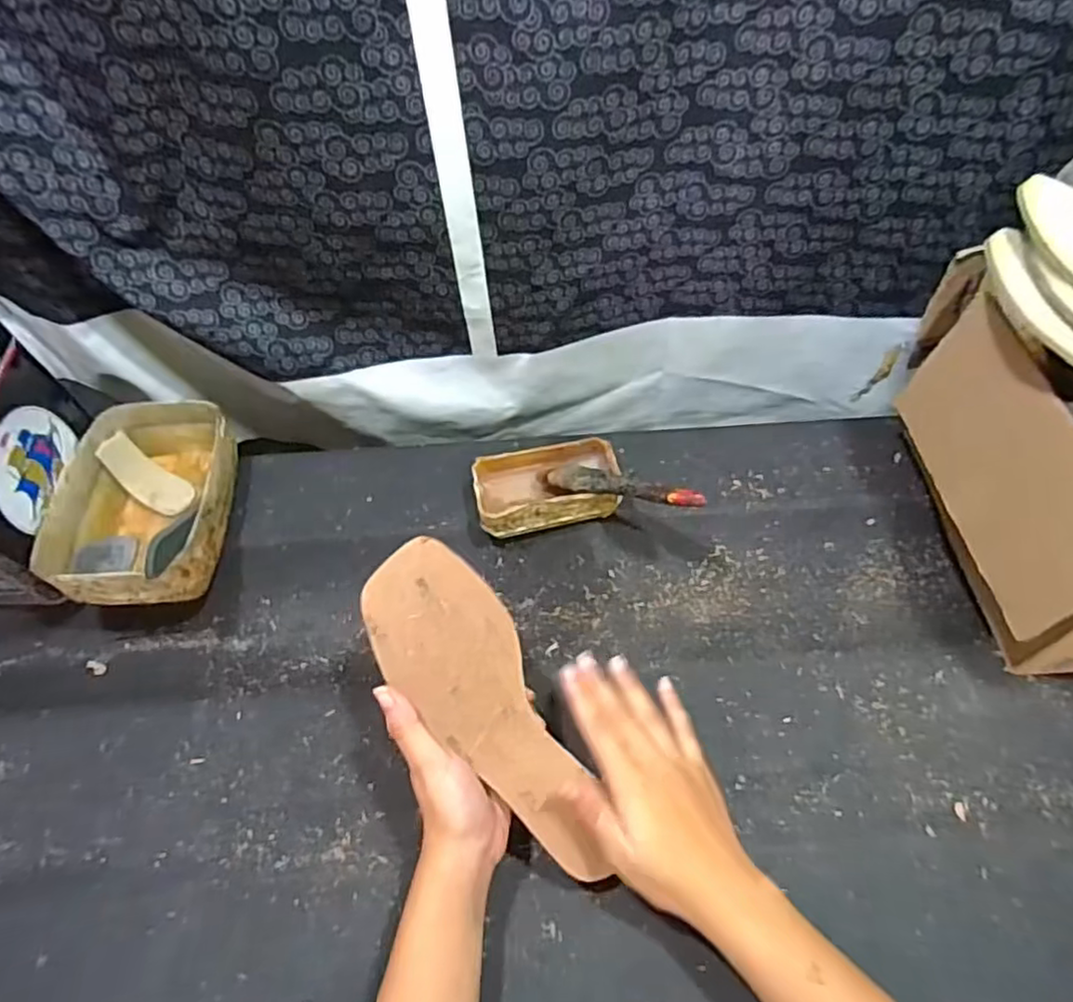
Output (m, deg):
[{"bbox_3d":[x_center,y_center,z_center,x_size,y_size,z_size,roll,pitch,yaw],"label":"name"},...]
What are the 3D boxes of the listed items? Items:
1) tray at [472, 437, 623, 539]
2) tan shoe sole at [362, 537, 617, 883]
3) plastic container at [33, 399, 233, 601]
[{"bbox_3d":[0.010,-0.012,0.593,0.129,0.041,0.079,-10,57,-4],"label":"tray"},{"bbox_3d":[-0.029,0.134,0.414,0.078,0.013,0.225,-31,84,-16],"label":"tan shoe sole"},{"bbox_3d":[-0.333,-0.002,0.580,0.129,0.075,0.196,-5,57,0],"label":"plastic container"}]

